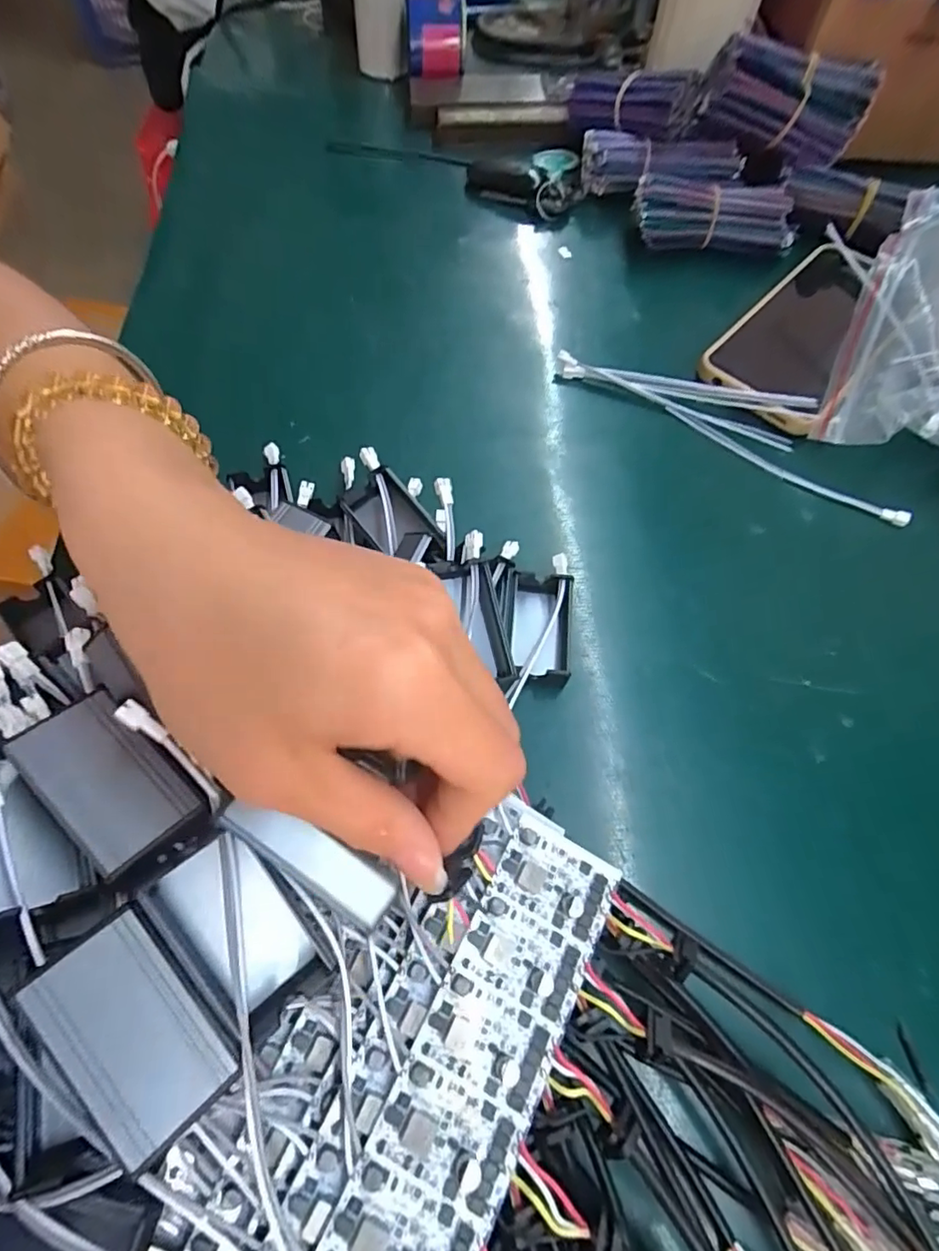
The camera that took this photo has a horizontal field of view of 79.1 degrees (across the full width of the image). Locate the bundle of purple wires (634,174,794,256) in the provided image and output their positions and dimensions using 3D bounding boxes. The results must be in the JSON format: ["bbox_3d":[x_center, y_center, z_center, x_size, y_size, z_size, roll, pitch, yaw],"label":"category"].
[{"bbox_3d":[0.169,-0.281,0.393,0.107,0.035,0.031,2,64,-2],"label":"bundle of purple wires"}]

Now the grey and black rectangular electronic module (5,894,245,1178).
[{"bbox_3d":[-0.084,0.102,0.143,0.030,0.013,0.051,-31,81,-29],"label":"grey and black rectangular electronic module"}]

